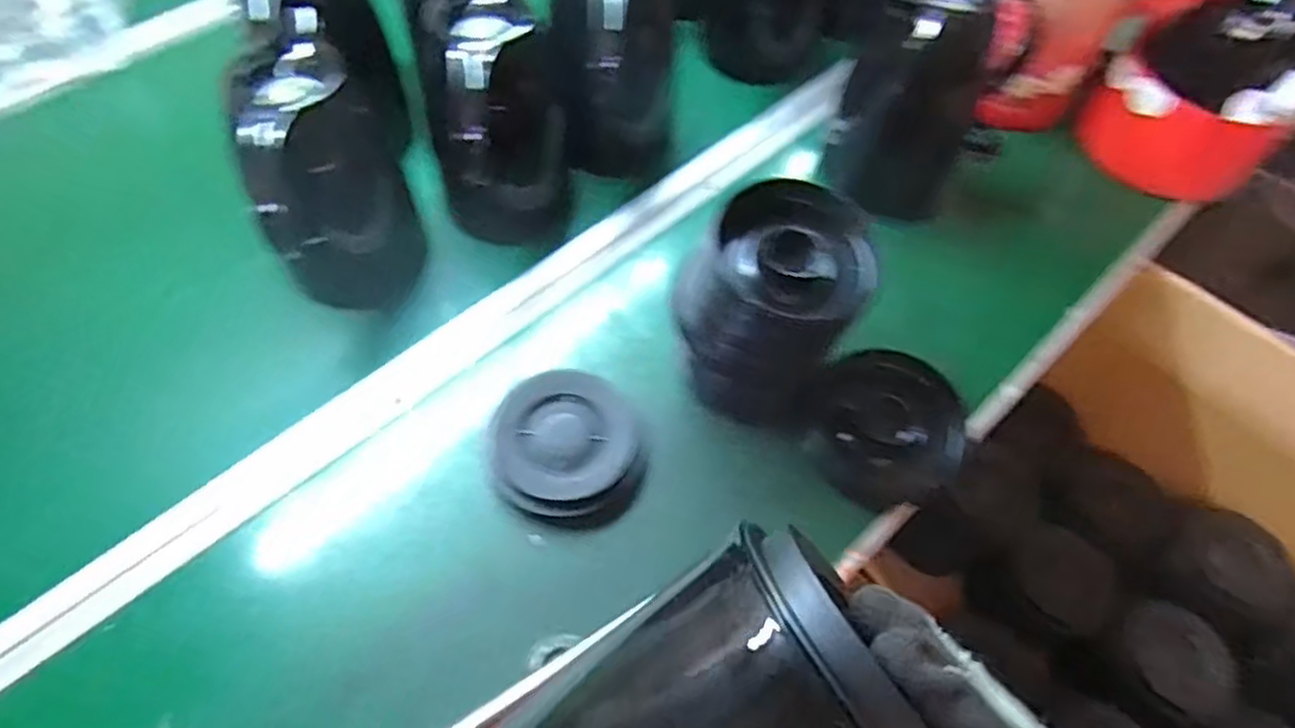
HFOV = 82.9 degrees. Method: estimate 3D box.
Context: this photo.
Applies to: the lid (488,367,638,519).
[{"bbox_3d":[-0.067,0.063,0.581,0.109,0.039,0.115,1,59,-2],"label":"lid"}]

